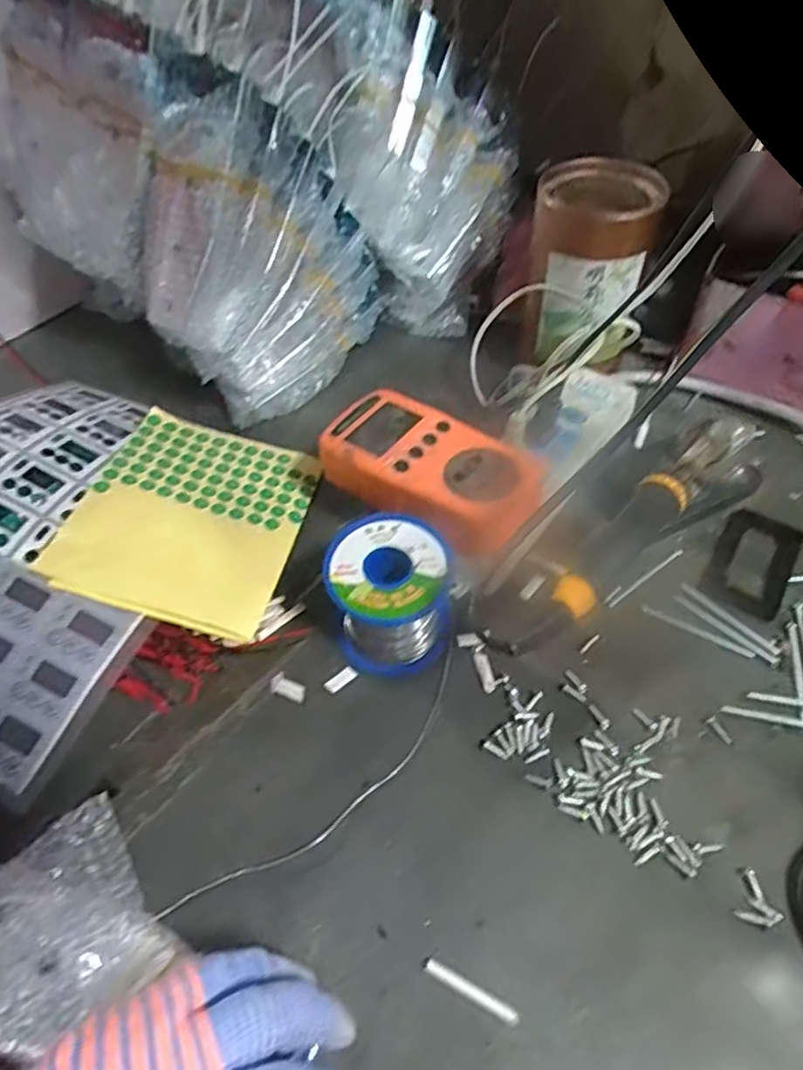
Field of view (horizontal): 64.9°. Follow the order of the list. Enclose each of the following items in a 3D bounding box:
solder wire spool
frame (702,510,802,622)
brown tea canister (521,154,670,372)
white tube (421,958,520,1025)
[{"bbox_3d":[-0.006,0.033,0.345,0.063,0.062,0.064,-1,52,1],"label":"solder wire spool"},{"bbox_3d":[0.218,0.016,0.391,0.043,0.005,0.077,28,58,21],"label":"frame"},{"bbox_3d":[0.133,-0.189,0.466,0.085,0.131,0.088,11,53,10],"label":"brown tea canister"},{"bbox_3d":[0.028,0.187,0.259,0.042,0.004,0.005,22,56,18],"label":"white tube"}]

